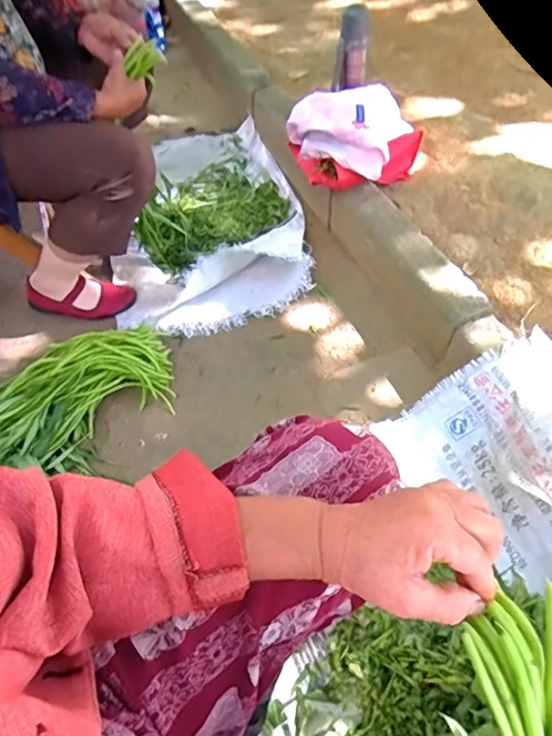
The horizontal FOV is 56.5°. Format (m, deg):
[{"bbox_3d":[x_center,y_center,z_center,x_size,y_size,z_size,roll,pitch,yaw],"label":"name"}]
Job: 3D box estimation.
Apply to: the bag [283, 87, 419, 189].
[{"bbox_3d":[0.184,-0.512,1.133,0.242,0.147,0.219,-33,59,-21],"label":"bag"}]

